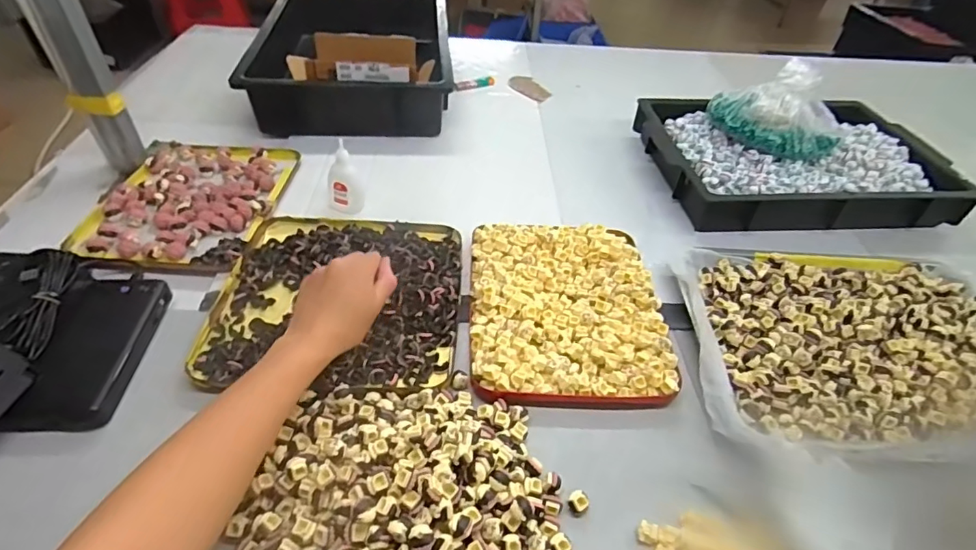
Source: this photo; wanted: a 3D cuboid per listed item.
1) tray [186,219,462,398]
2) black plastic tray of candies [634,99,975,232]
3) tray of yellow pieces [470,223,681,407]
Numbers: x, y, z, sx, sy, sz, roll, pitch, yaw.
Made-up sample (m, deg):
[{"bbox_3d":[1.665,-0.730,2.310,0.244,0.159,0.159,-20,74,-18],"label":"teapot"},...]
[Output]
[{"bbox_3d":[-0.153,0.019,0.547,0.240,0.023,0.246,4,43,-3],"label":"tray"},{"bbox_3d":[0.446,-0.175,0.767,0.401,0.062,0.277,-1,43,-6],"label":"black plastic tray of candies"},{"bbox_3d":[0.082,0.027,0.547,0.194,0.028,0.239,2,43,-2],"label":"tray of yellow pieces"}]

